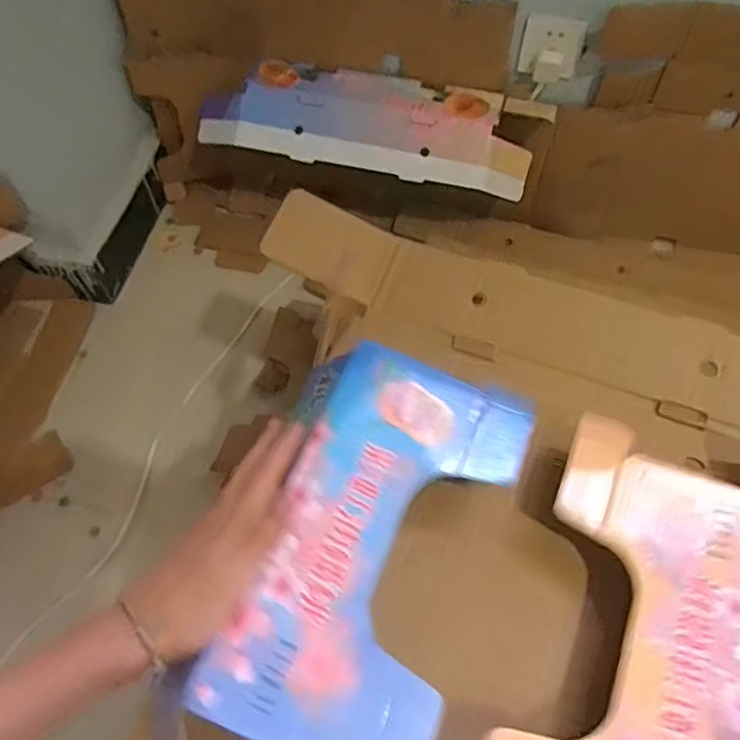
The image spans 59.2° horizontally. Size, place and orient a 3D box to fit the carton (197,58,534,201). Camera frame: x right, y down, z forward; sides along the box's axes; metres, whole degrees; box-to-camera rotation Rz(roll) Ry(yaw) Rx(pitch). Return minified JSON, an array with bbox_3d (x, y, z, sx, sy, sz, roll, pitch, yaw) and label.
[{"bbox_3d":[-0.008,-0.374,1.008,0.514,0.093,0.148,13,60,8],"label":"carton"}]

